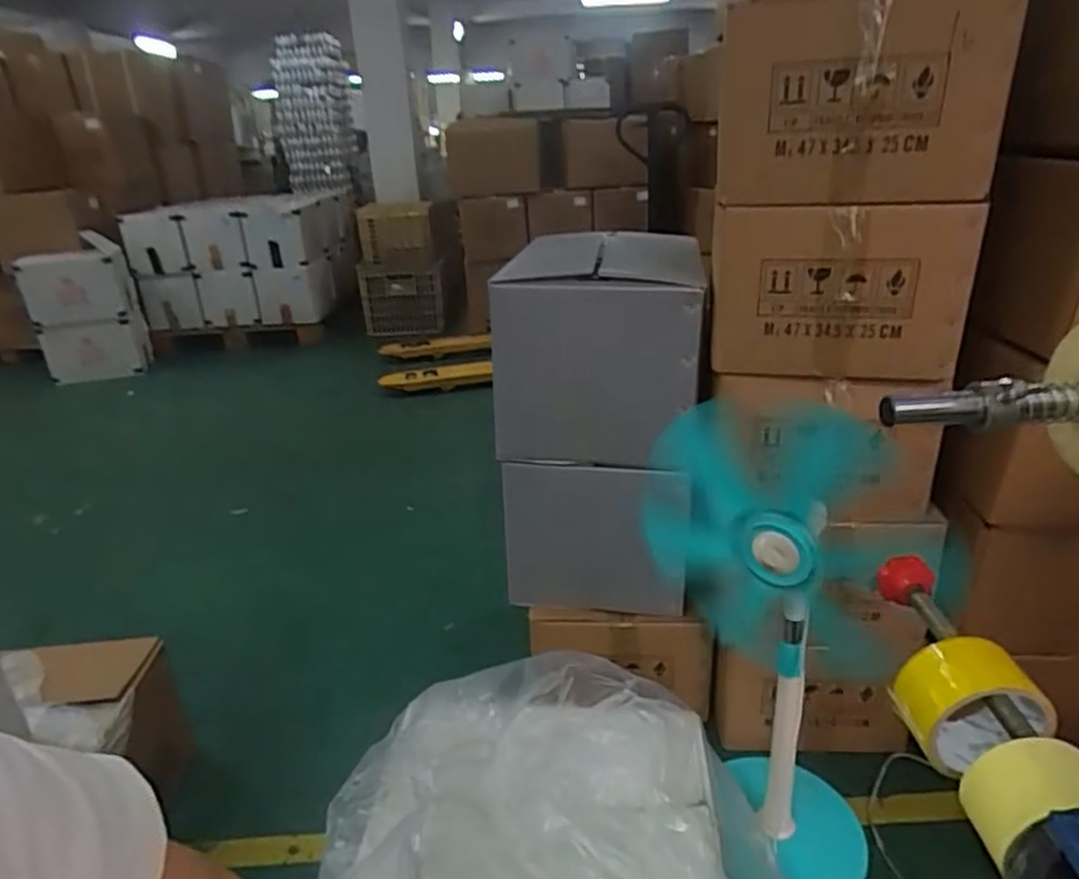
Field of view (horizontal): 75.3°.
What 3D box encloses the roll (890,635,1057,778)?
[{"bbox_3d":[0.312,0.201,0.512,0.094,0.095,0.051,-1,24,11],"label":"roll"}]

